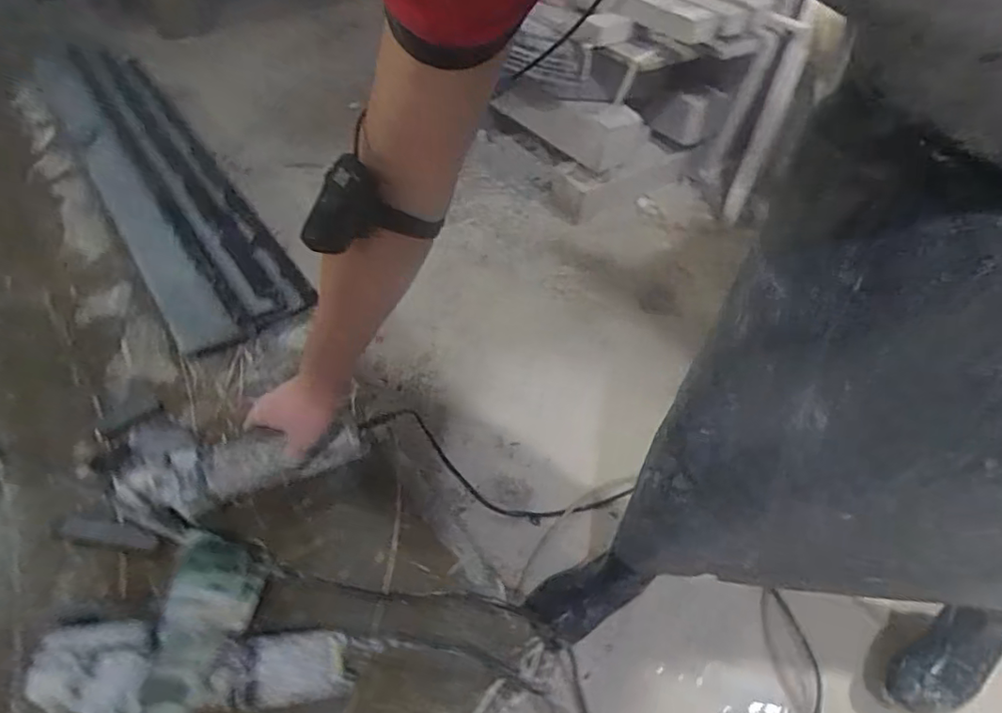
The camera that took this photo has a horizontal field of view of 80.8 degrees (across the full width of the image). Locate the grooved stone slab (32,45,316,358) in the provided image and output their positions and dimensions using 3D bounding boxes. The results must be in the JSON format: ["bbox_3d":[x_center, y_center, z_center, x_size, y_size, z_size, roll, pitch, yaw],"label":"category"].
[{"bbox_3d":[-0.698,-0.382,1.170,0.206,0.067,1.097,-27,52,-28],"label":"grooved stone slab"}]

